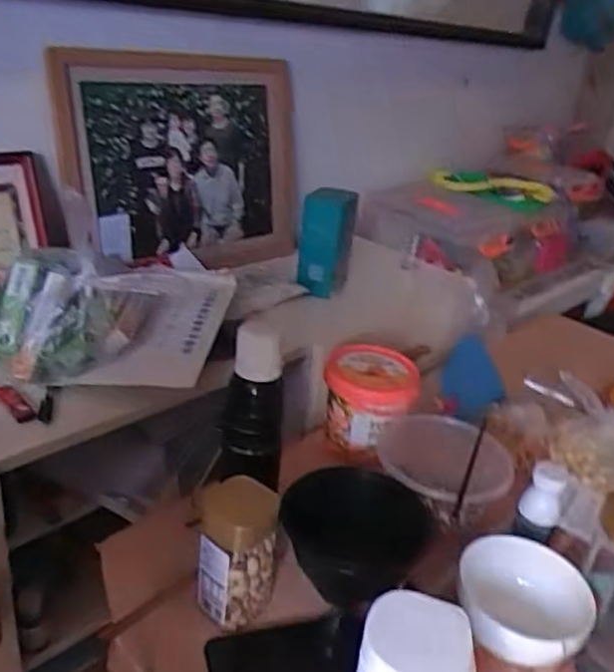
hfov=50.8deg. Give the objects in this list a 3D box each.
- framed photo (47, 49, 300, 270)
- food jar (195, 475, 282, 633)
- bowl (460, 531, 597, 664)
[{"bbox_3d":[-0.200,-0.313,1.201,0.516,0.379,0.048,-17,23,-40],"label":"framed photo"},{"bbox_3d":[-0.071,0.218,0.652,0.080,0.138,0.070,5,27,-3],"label":"food jar"},{"bbox_3d":[0.228,0.288,0.680,0.132,0.067,0.136,5,27,-3],"label":"bowl"}]

